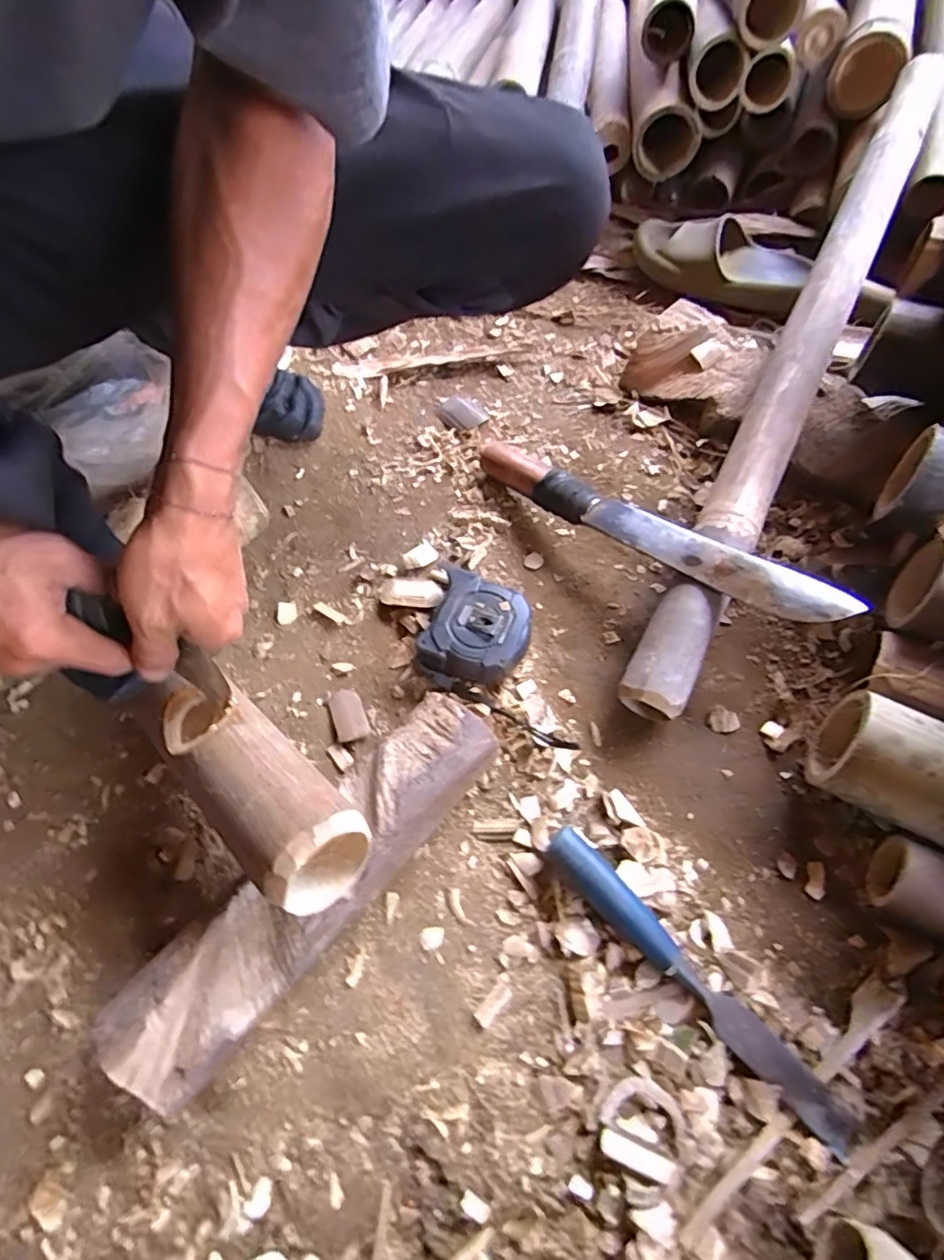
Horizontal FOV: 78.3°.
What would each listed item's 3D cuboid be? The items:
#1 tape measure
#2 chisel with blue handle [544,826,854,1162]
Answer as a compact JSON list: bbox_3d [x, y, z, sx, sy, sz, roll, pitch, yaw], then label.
[{"bbox_3d":[0.004,0.001,0.473,0.082,0.042,0.091,13,59,8],"label":"tape measure"},{"bbox_3d":[0.133,0.208,0.348,0.024,0.034,0.220,-40,66,-22],"label":"chisel with blue handle"}]

